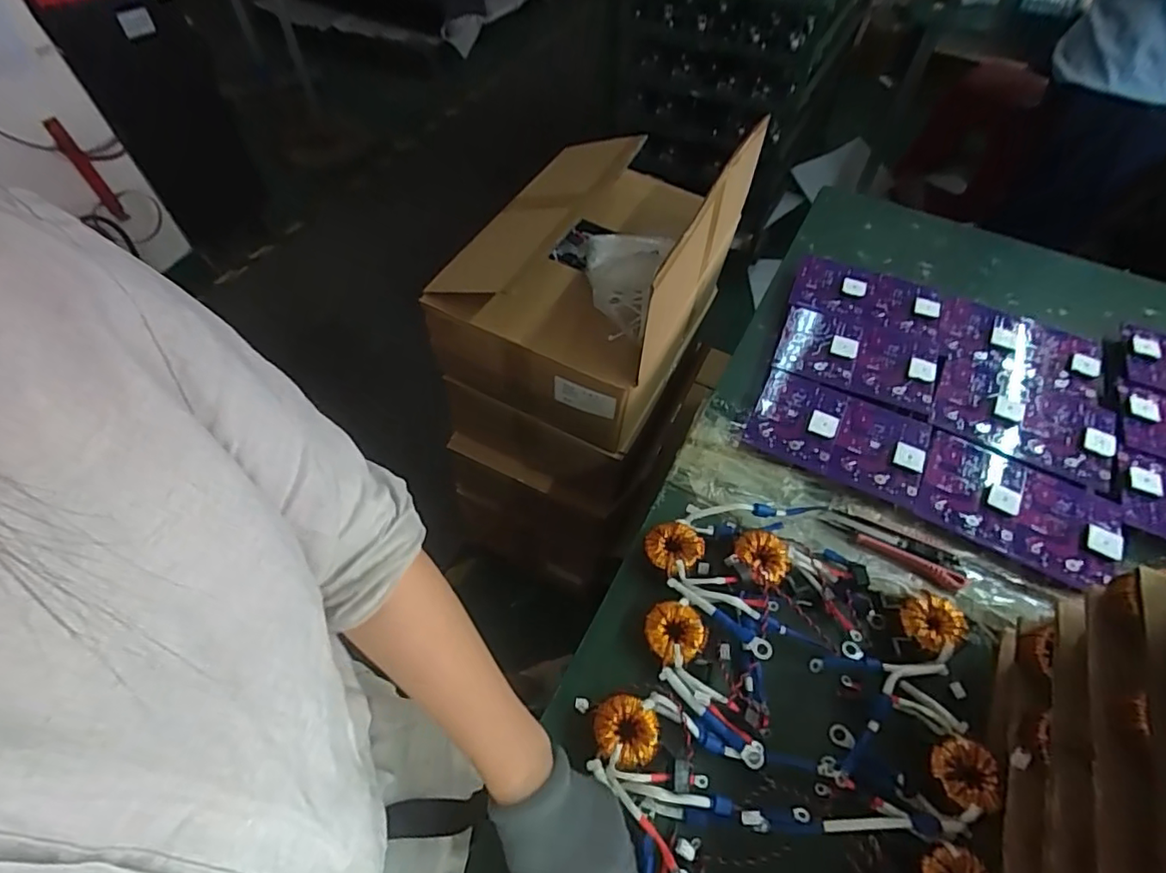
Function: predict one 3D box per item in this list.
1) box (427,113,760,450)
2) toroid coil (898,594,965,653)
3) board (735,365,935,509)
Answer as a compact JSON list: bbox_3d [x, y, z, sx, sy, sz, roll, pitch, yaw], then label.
[{"bbox_3d":[0.011,-0.250,0.853,0.322,0.306,0.426,23,59,15],"label":"box"},{"bbox_3d":[0.346,0.184,0.565,0.064,0.018,0.051,-19,58,-14],"label":"toroid coil"},{"bbox_3d":[0.311,-0.009,0.696,0.197,0.023,0.131,21,61,17],"label":"board"}]

